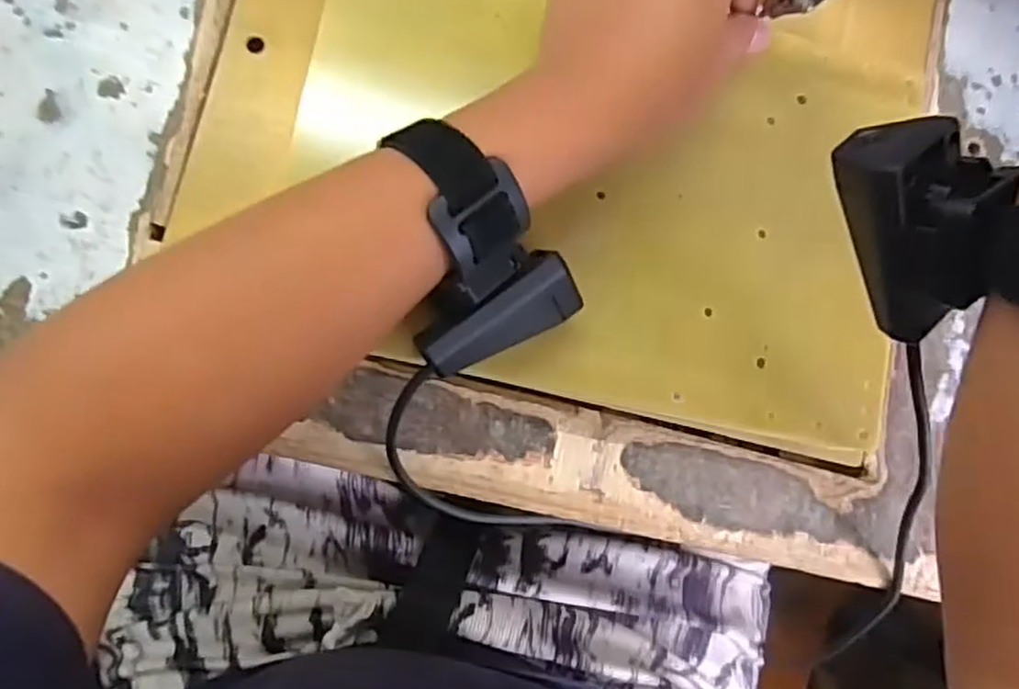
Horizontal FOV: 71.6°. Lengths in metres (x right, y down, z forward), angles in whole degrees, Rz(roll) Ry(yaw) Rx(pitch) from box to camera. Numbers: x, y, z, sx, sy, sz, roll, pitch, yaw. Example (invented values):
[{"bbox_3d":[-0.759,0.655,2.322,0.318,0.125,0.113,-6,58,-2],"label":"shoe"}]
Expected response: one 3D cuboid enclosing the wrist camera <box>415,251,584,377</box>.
[{"bbox_3d":[-0.006,-0.014,0.295,0.069,0.031,0.032,-27,90,-6],"label":"wrist camera"}]

